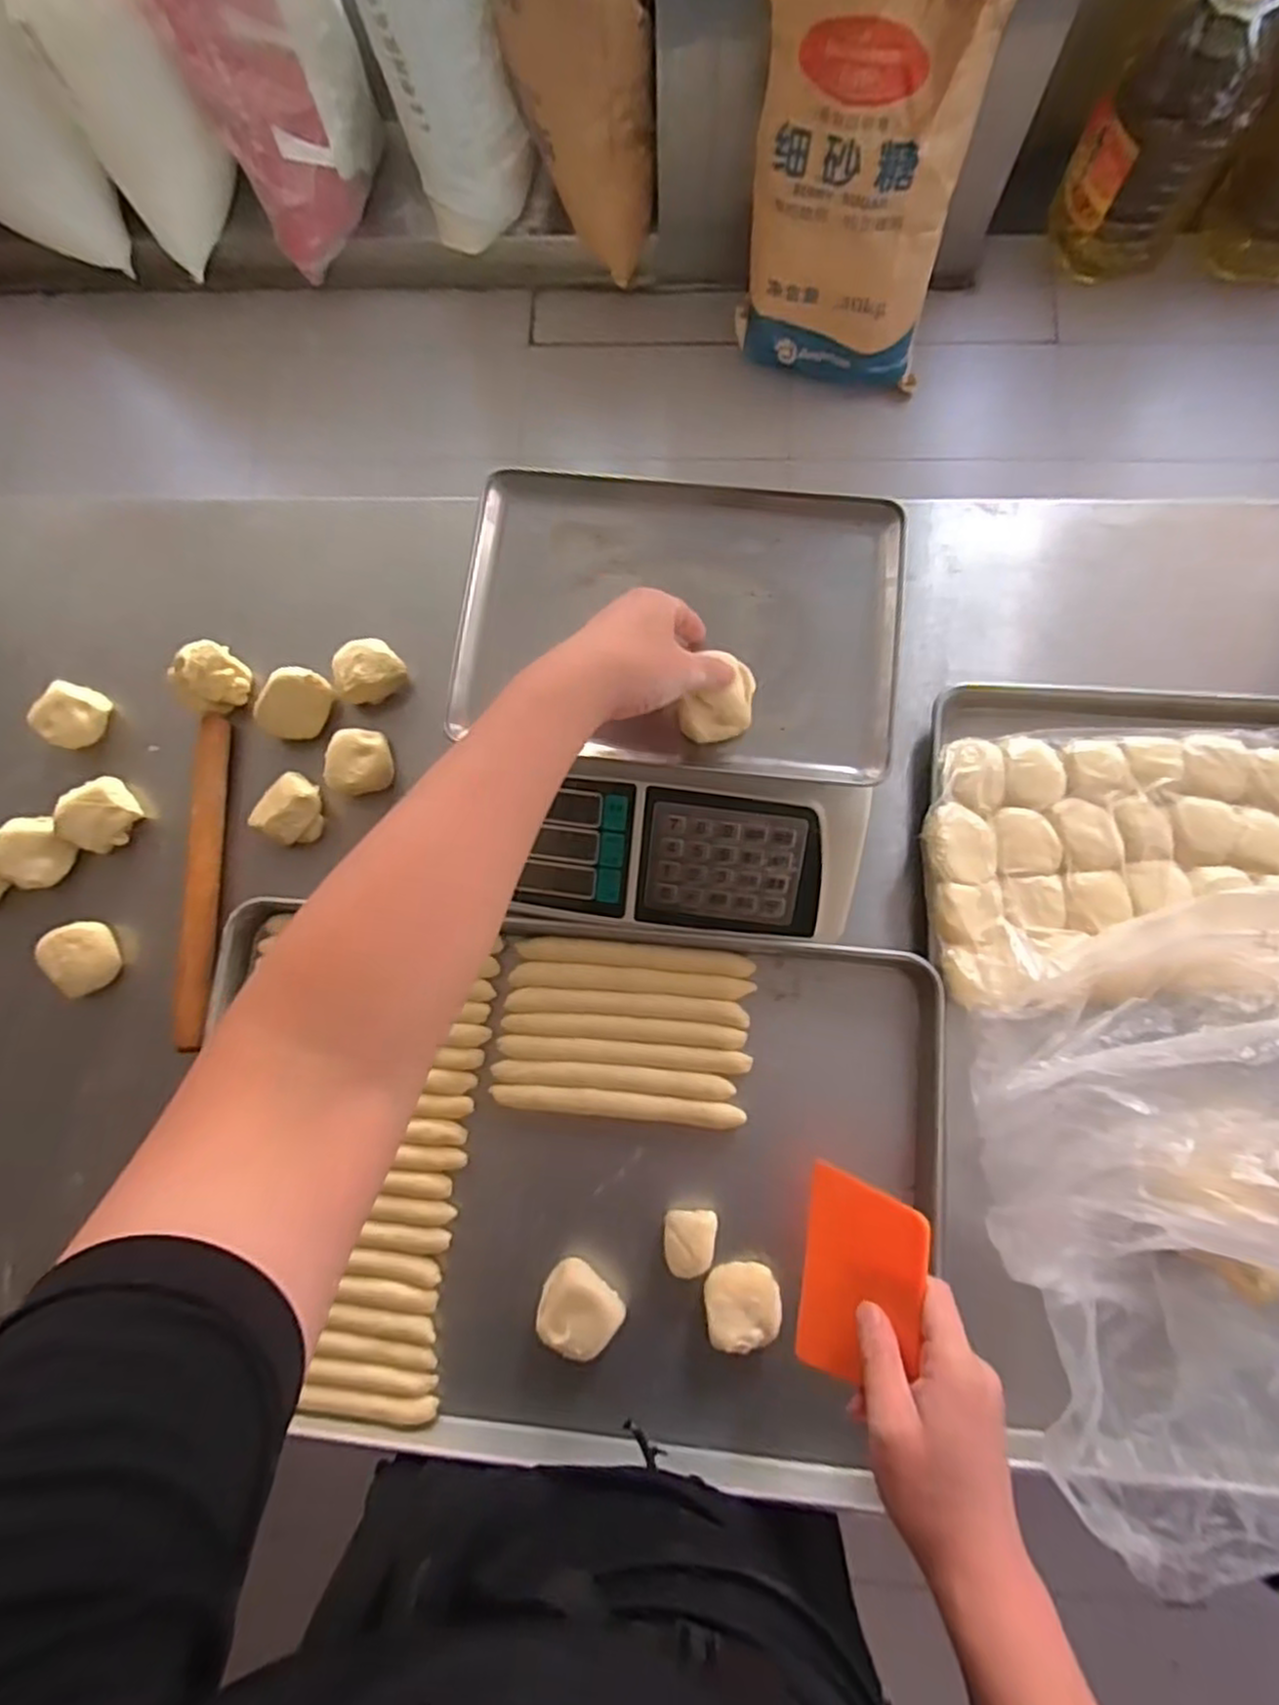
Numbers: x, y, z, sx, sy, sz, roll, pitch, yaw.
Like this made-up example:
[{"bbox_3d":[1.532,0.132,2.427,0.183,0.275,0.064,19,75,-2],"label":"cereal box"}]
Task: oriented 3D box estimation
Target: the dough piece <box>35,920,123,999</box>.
[{"bbox_3d":[-0.486,0.092,0.646,0.057,0.043,0.061,-36,81,-2],"label":"dough piece"}]

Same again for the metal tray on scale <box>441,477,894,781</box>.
[{"bbox_3d":[0.030,-0.182,0.568,0.324,0.029,0.234,7,82,5],"label":"metal tray on scale"}]

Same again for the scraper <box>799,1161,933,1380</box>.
[{"bbox_3d":[0.149,0.287,0.494,0.010,0.092,0.124,20,73,-35],"label":"scraper"}]

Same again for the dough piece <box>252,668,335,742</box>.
[{"bbox_3d":[-0.315,-0.136,0.673,0.048,0.042,0.068,33,85,8],"label":"dough piece"}]

